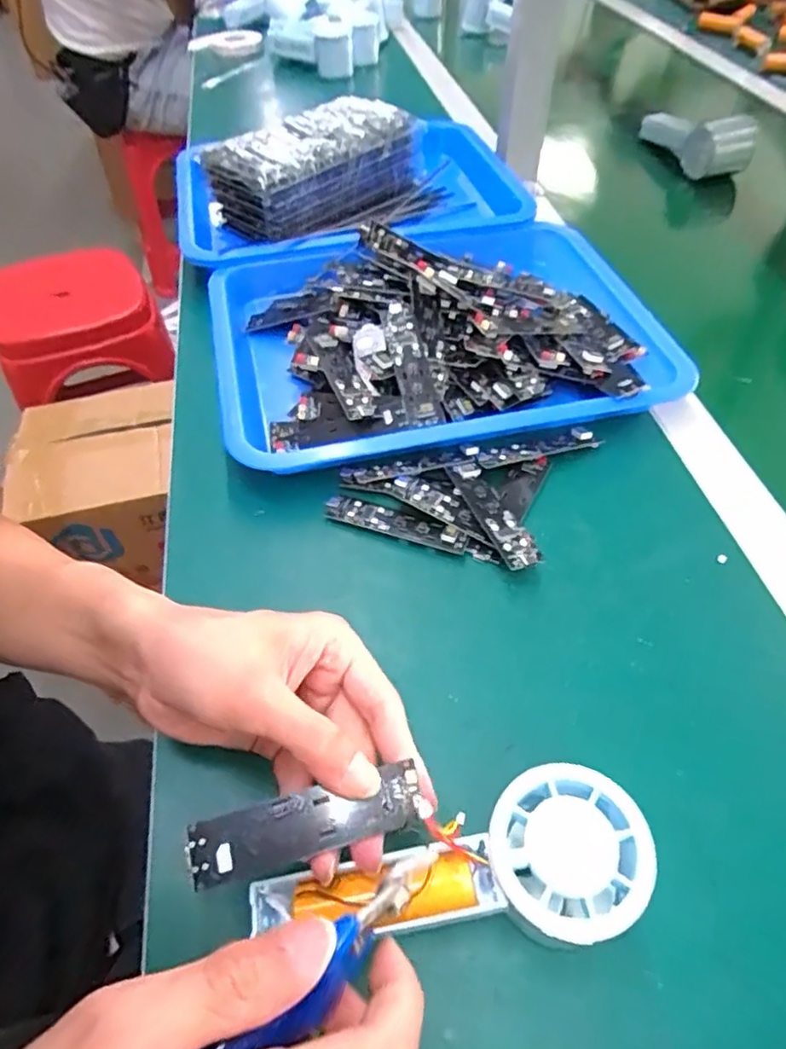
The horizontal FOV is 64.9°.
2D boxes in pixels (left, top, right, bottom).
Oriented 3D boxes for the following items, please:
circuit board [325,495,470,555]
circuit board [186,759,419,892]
[{"bbox_3d":[0.001,0.000,0.389,0.094,0.013,0.020,17,54,16],"label":"circuit board"},{"bbox_3d":[-0.034,0.117,0.240,0.087,0.007,0.022,-10,51,-9],"label":"circuit board"}]

